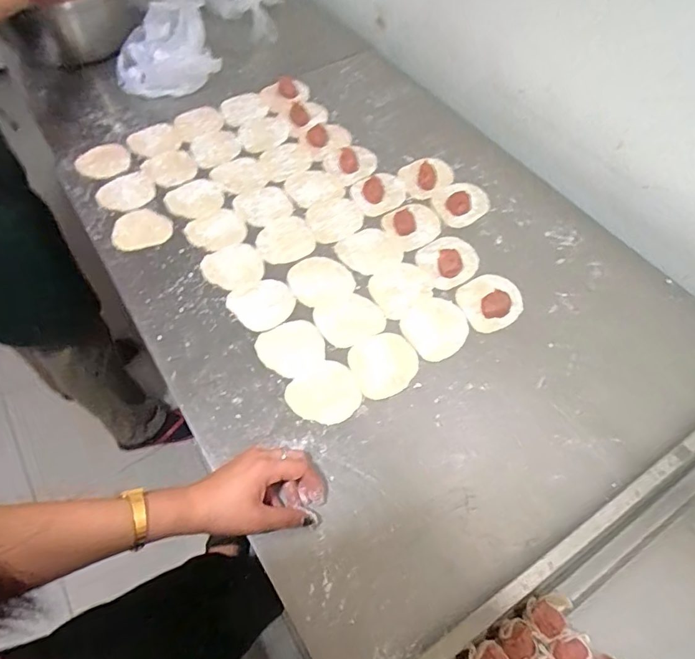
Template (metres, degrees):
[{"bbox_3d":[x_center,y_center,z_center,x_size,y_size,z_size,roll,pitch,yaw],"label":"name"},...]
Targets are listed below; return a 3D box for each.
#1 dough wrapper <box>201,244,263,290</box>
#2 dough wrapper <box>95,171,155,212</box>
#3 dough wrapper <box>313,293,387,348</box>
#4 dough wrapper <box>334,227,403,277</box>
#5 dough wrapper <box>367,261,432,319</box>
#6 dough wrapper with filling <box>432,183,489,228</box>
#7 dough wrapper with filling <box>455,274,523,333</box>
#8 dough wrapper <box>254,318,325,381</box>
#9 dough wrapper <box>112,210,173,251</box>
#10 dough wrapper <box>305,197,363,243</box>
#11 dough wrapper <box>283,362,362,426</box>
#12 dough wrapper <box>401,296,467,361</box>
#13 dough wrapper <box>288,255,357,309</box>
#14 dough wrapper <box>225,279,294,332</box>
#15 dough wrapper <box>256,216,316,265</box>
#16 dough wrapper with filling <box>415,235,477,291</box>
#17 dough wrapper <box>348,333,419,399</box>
[{"bbox_3d":[-0.150,-0.082,0.657,0.077,0.007,0.073,0,57,0],"label":"dough wrapper"},{"bbox_3d":[-0.327,-0.203,0.733,0.080,0.005,0.080,0,57,0],"label":"dough wrapper"},{"bbox_3d":[0.002,-0.014,0.610,0.079,0.004,0.072,0,57,0],"label":"dough wrapper"},{"bbox_3d":[0.030,-0.106,0.674,0.079,0.004,0.074,0,59,0],"label":"dough wrapper"},{"bbox_3d":[0.068,-0.053,0.639,0.078,0.004,0.072,0,57,0],"label":"dough wrapper"},{"bbox_3d":[0.167,-0.187,0.718,0.087,0.014,0.074,-27,61,-17],"label":"dough wrapper with filling"},{"bbox_3d":[0.180,-0.038,0.621,0.078,0.014,0.077,0,57,0],"label":"dough wrapper with filling"},{"bbox_3d":[-0.066,0.021,0.589,0.074,0.004,0.073,0,57,0],"label":"dough wrapper"},{"bbox_3d":[-0.286,-0.142,0.694,0.080,0.005,0.074,-10,57,-7],"label":"dough wrapper"},{"bbox_3d":[-0.017,-0.158,0.705,0.079,0.004,0.075,0,57,0],"label":"dough wrapper"},{"bbox_3d":[-0.025,0.073,0.556,0.077,0.004,0.071,0,57,0],"label":"dough wrapper"},{"bbox_3d":[0.110,-0.002,0.611,0.081,0.006,0.078,0,57,0],"label":"dough wrapper"},{"bbox_3d":[-0.036,-0.066,0.648,0.077,0.006,0.072,0,59,0],"label":"dough wrapper"},{"bbox_3d":[-0.106,-0.031,0.625,0.077,0.004,0.071,3,59,-5],"label":"dough wrapper"},{"bbox_3d":[-0.086,-0.123,0.687,0.077,0.005,0.077,0,57,0],"label":"dough wrapper"},{"bbox_3d":[0.137,-0.095,0.657,0.084,0.017,0.077,0,57,0],"label":"dough wrapper with filling"},{"bbox_3d":[0.043,0.039,0.577,0.078,0.004,0.075,0,57,0],"label":"dough wrapper"}]

